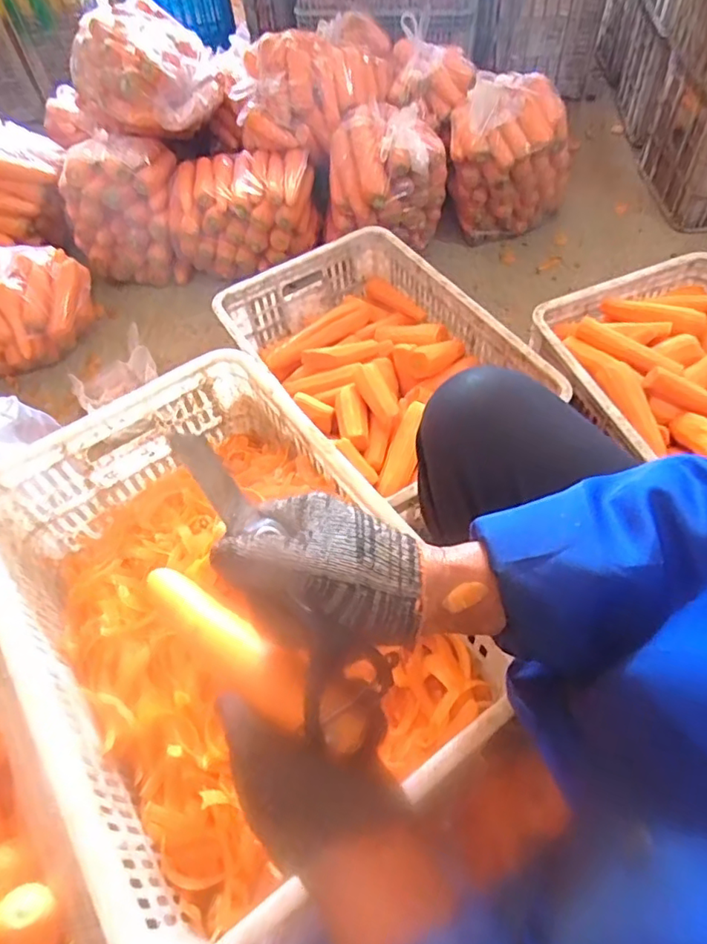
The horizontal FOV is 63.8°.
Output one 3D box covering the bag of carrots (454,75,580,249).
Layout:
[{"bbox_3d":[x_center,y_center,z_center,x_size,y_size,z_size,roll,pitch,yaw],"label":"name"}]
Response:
[{"bbox_3d":[0.357,-0.703,1.297,0.274,0.288,0.204,9,58,10],"label":"bag of carrots"}]

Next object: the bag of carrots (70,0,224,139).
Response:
[{"bbox_3d":[-0.496,-0.963,1.346,0.328,0.185,0.264,-21,58,-9],"label":"bag of carrots"}]

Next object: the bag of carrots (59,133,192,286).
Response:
[{"bbox_3d":[-0.559,-0.641,1.408,0.252,0.293,0.202,-1,57,4],"label":"bag of carrots"}]

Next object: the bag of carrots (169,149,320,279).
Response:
[{"bbox_3d":[-0.264,-0.623,1.397,0.358,0.219,0.235,11,58,11],"label":"bag of carrots"}]

